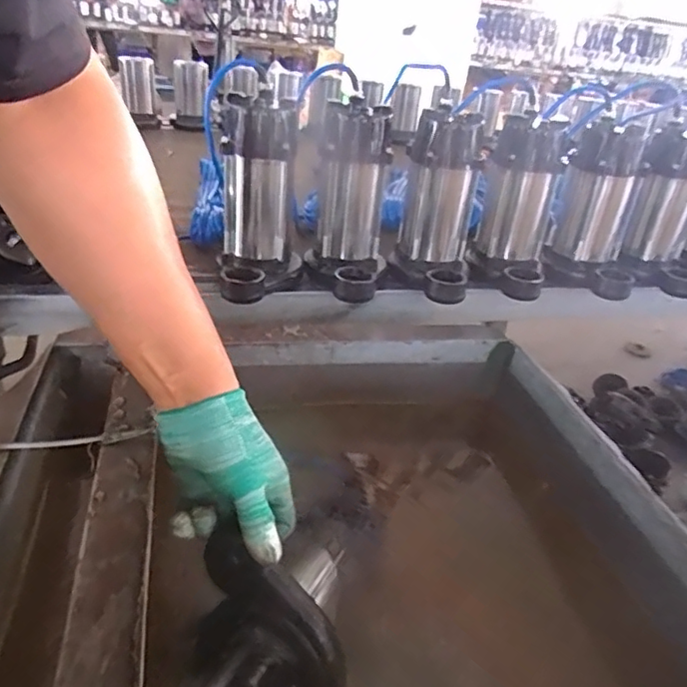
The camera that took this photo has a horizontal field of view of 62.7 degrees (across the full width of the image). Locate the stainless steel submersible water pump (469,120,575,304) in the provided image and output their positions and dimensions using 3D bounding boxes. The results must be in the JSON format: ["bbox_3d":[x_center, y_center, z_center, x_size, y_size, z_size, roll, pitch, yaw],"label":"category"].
[{"bbox_3d":[0.255,-0.199,0.819,0.115,0.219,0.126,14,30,12],"label":"stainless steel submersible water pump"}]

